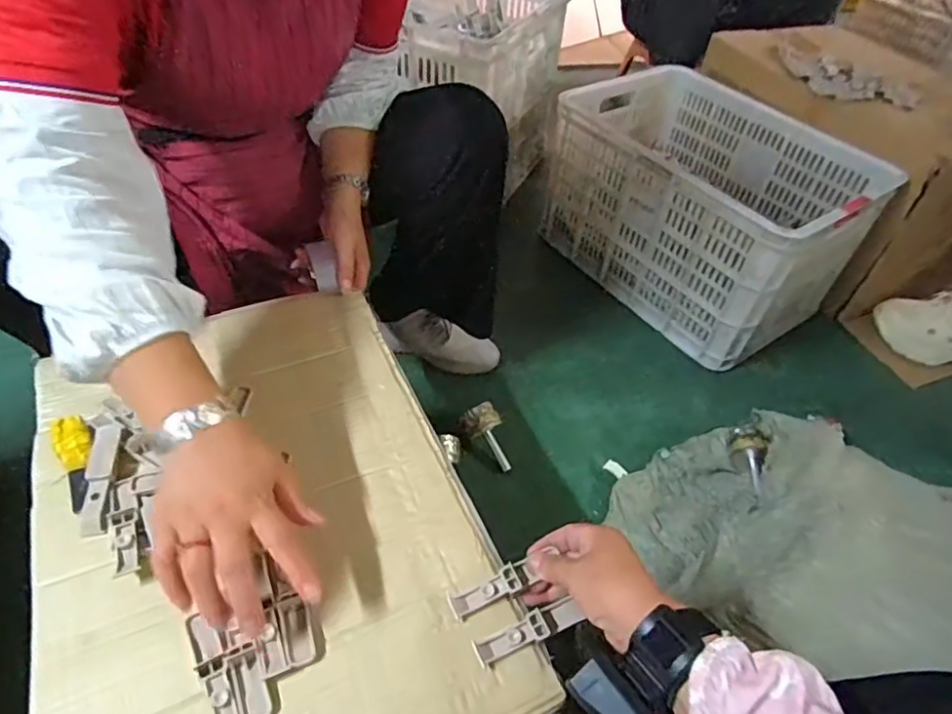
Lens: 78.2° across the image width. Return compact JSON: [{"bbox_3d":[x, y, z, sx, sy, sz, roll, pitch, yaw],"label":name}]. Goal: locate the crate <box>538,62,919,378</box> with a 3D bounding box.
[{"bbox_3d":[0.417,-0.294,1.163,0.343,0.320,0.554,-26,55,-26],"label":"crate"}]

